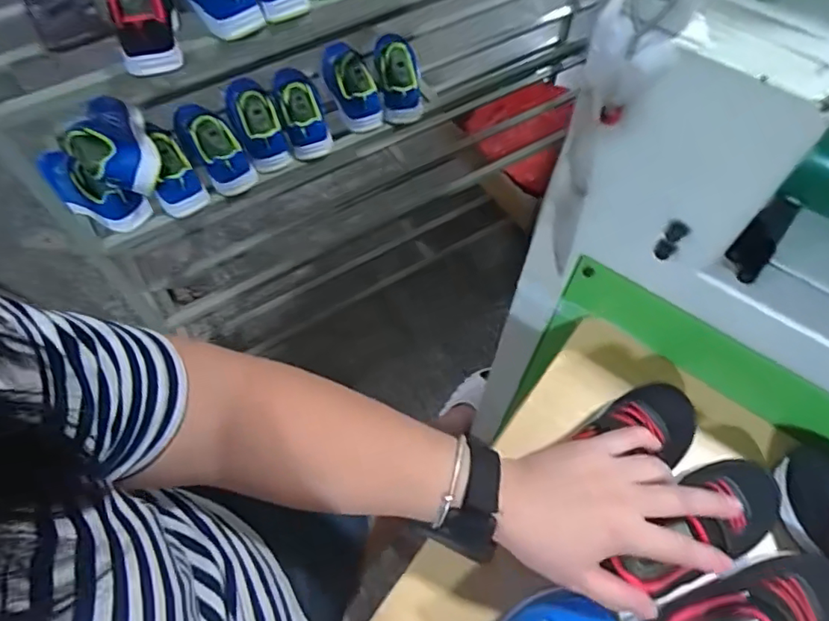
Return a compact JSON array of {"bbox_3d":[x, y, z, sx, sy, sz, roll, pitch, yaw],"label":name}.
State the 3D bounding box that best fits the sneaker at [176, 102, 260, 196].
[{"bbox_3d":[-0.319,-0.265,0.849,0.075,0.087,0.169,-32,64,-16],"label":"sneaker"}]

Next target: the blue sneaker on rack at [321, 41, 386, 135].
[{"bbox_3d":[-0.113,-0.387,0.913,0.068,0.090,0.167,-21,62,-11],"label":"blue sneaker on rack"}]

